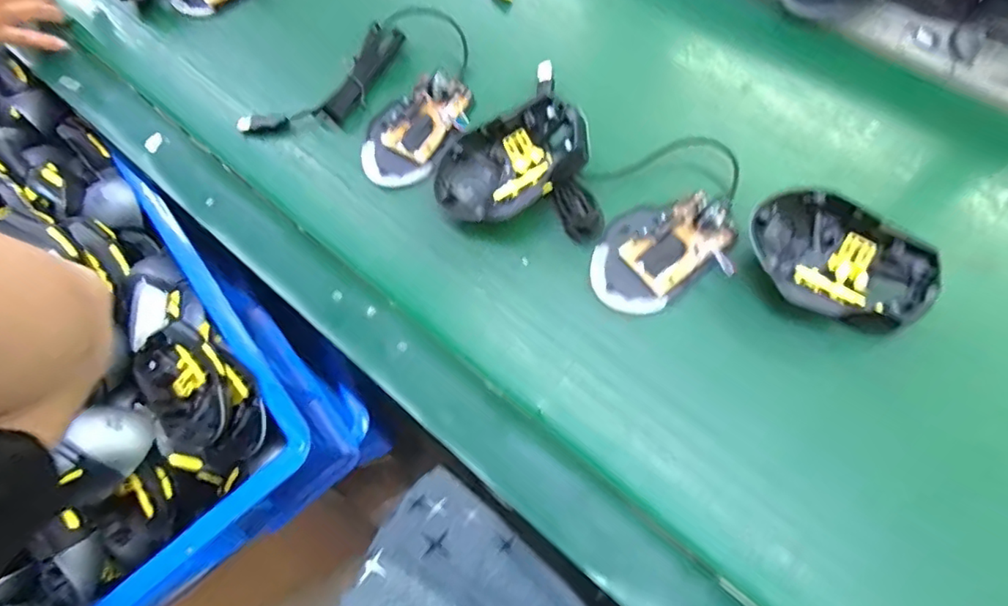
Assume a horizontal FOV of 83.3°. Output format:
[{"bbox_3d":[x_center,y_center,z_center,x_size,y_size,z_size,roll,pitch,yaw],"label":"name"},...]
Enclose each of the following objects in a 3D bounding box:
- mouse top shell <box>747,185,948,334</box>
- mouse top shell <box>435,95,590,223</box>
[{"bbox_3d":[0.217,-0.025,0.380,0.112,0.046,0.075,24,76,5],"label":"mouse top shell"},{"bbox_3d":[0.006,-0.104,0.432,0.116,0.037,0.071,-36,72,6],"label":"mouse top shell"}]

